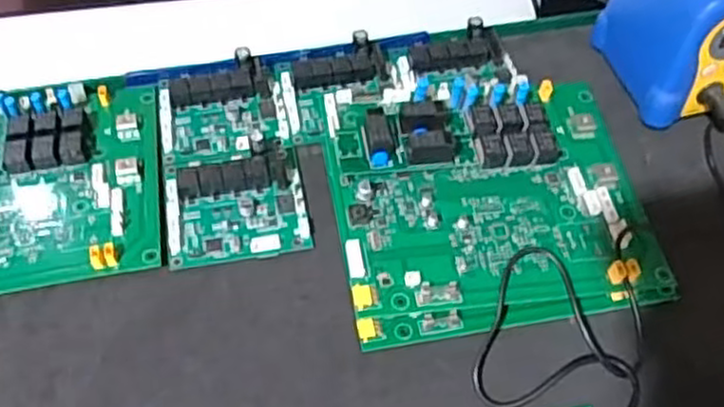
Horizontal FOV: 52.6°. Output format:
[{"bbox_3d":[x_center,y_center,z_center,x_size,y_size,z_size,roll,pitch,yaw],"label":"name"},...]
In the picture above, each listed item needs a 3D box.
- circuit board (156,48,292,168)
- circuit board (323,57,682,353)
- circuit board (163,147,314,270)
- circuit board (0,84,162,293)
[{"bbox_3d":[-0.106,-0.070,0.550,0.092,0.023,0.092,-11,53,-6],"label":"circuit board"},{"bbox_3d":[0.085,-0.011,0.484,0.205,0.053,0.180,-7,53,-3],"label":"circuit board"},{"bbox_3d":[-0.088,-0.002,0.503,0.094,0.013,0.084,-9,53,-5],"label":"circuit board"},{"bbox_3d":[-0.246,-0.016,0.512,0.200,0.028,0.173,-11,53,-6],"label":"circuit board"}]

